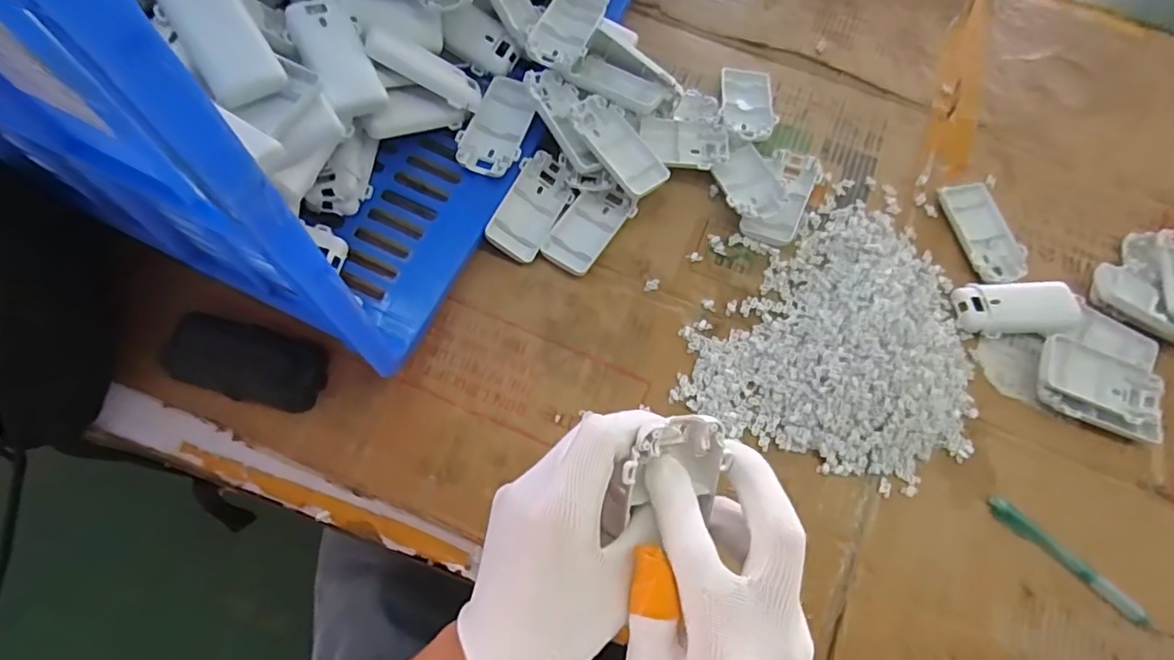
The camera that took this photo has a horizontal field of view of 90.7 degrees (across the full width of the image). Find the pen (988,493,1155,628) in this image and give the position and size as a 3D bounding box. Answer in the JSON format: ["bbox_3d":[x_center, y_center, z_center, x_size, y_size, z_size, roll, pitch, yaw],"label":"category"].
[{"bbox_3d":[0.358,0.172,0.433,0.123,0.012,0.017,42,74,12],"label":"pen"}]

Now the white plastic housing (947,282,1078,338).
[{"bbox_3d":[0.359,-0.020,0.486,0.089,0.025,0.045,0,71,-3],"label":"white plastic housing"}]

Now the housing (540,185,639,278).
[{"bbox_3d":[0.002,-0.088,0.493,0.045,0.013,0.087,35,73,9],"label":"housing"}]

